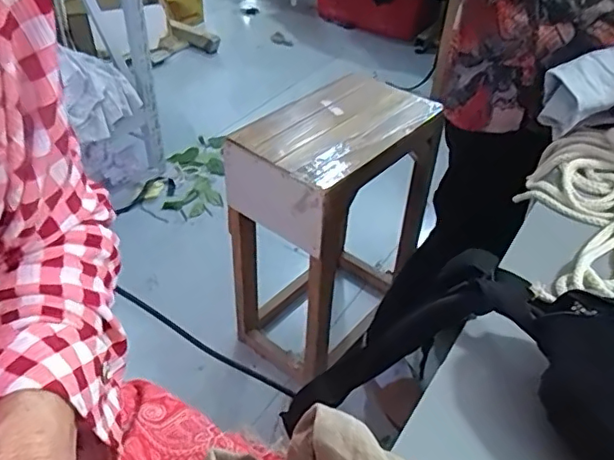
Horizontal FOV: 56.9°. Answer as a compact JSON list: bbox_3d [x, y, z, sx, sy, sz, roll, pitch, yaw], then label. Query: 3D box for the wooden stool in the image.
[{"bbox_3d":[0.052,0.027,1.223,0.237,0.579,0.383,32,48,30],"label":"wooden stool"}]

